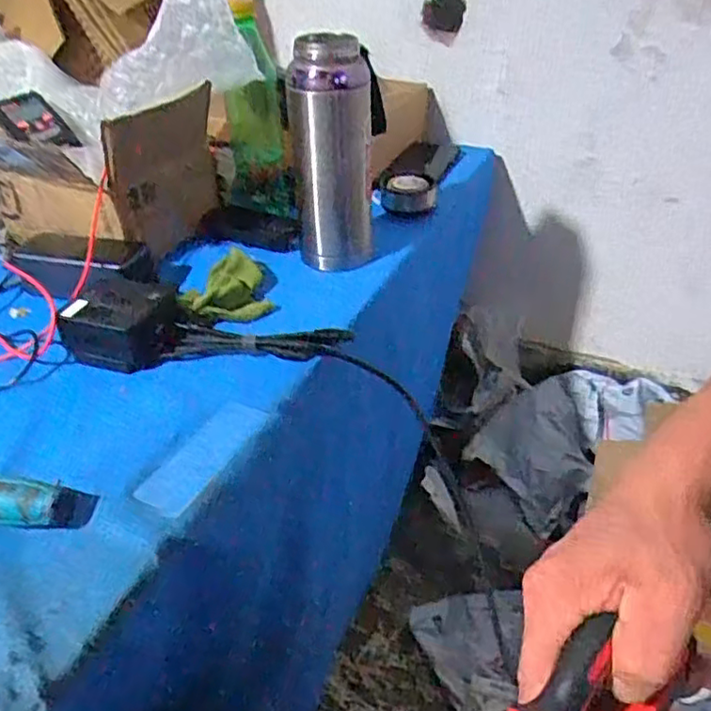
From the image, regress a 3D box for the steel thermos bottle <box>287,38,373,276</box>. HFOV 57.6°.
[{"bbox_3d":[-0.023,-0.197,0.645,0.078,0.213,0.065,-6,36,-5],"label":"steel thermos bottle"}]

